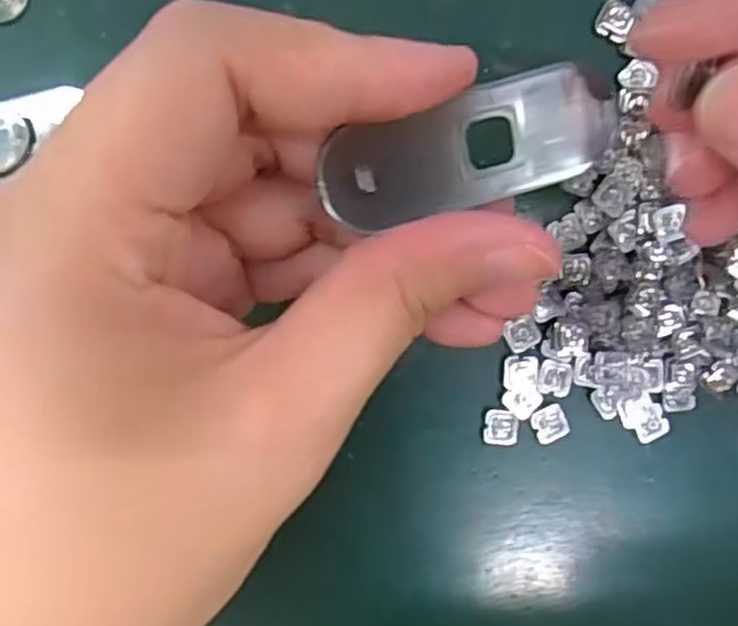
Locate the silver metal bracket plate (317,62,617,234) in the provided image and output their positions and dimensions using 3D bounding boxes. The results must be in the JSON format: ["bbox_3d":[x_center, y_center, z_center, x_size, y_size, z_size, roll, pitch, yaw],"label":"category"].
[{"bbox_3d":[0.017,-0.027,0.126,0.049,0.007,0.018,-16,94,-7],"label":"silver metal bracket plate"}]

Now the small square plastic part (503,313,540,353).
[{"bbox_3d":[0.045,0.006,0.219,0.010,0.004,0.009,-30,94,-3],"label":"small square plastic part"}]

